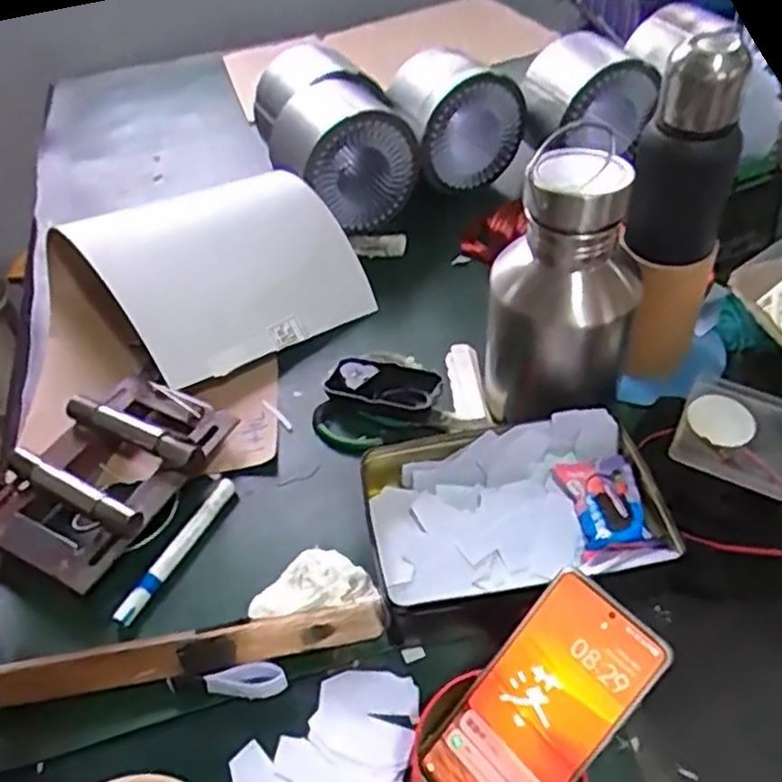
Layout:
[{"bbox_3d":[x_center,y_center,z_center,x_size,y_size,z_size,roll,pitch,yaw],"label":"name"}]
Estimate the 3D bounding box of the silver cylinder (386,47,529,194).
[{"bbox_3d":[0.086,-0.343,0.913,0.153,0.141,0.090,-25,49,-17],"label":"silver cylinder"}]

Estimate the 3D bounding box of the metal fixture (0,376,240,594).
[{"bbox_3d":[-0.246,0.071,0.629,0.144,0.049,0.201,23,53,25],"label":"metal fixture"}]

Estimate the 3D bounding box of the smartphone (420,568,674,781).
[{"bbox_3d":[0.088,0.188,0.422,0.077,0.005,0.155,40,96,32],"label":"smartphone"}]

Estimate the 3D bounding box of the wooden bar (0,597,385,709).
[{"bbox_3d":[-0.143,0.190,0.515,0.273,0.028,0.033,-12,47,-5],"label":"wooden bar"}]

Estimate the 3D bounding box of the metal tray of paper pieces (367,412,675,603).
[{"bbox_3d":[0.096,0.094,0.557,0.225,0.049,0.139,-8,46,-1],"label":"metal tray of paper pieces"}]

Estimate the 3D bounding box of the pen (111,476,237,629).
[{"bbox_3d":[-0.176,0.128,0.588,0.015,0.020,0.142,18,51,22],"label":"pen"}]

